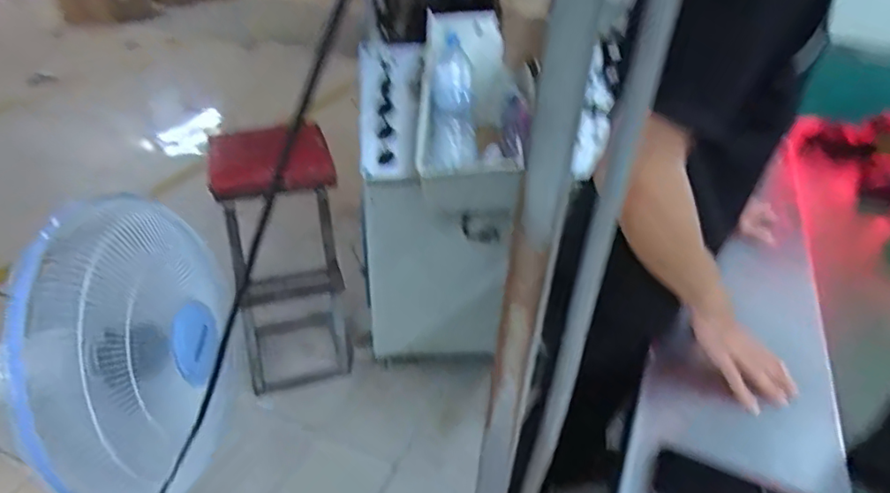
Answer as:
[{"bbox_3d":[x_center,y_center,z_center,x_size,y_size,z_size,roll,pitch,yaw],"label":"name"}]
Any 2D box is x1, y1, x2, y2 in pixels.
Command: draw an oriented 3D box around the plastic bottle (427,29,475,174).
[{"bbox_3d":[0.019,-0.308,1.223,0.102,0.078,0.317,3,81,-2],"label":"plastic bottle"}]

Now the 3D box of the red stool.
[{"bbox_3d":[-0.445,0.048,1.587,0.320,0.808,0.378,-8,36,-14],"label":"red stool"}]

